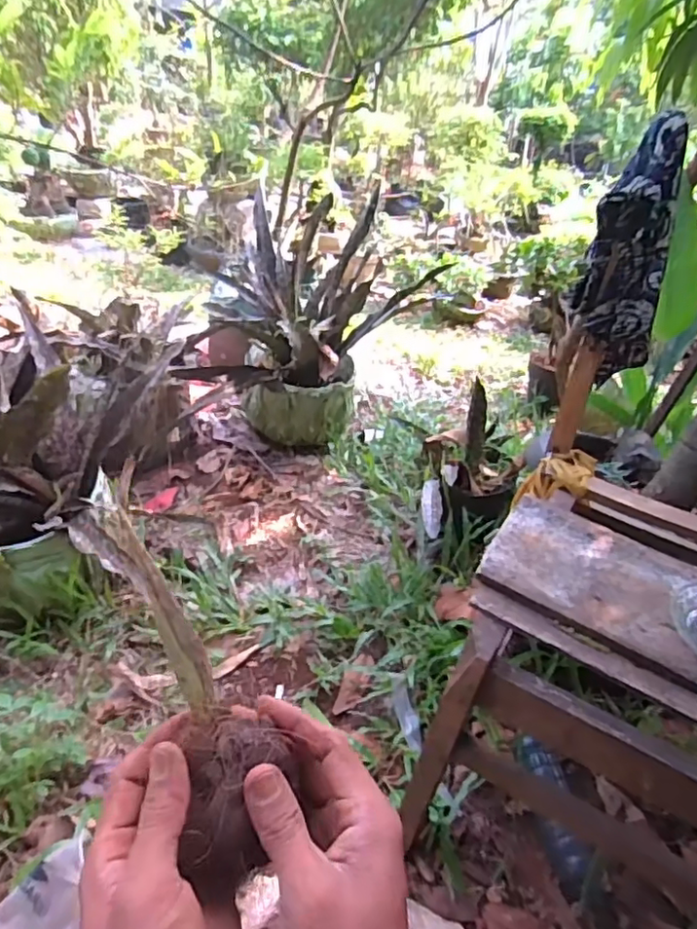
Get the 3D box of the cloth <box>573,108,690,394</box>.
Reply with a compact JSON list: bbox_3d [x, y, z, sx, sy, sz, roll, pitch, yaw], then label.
[{"bbox_3d":[0.323,-0.231,0.681,0.097,0.260,0.074,25,38,25],"label":"cloth"}]

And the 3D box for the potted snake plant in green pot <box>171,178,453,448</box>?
[{"bbox_3d":[-0.158,-0.350,1.532,0.404,0.546,0.497,25,37,23],"label":"potted snake plant in green pot"}]

